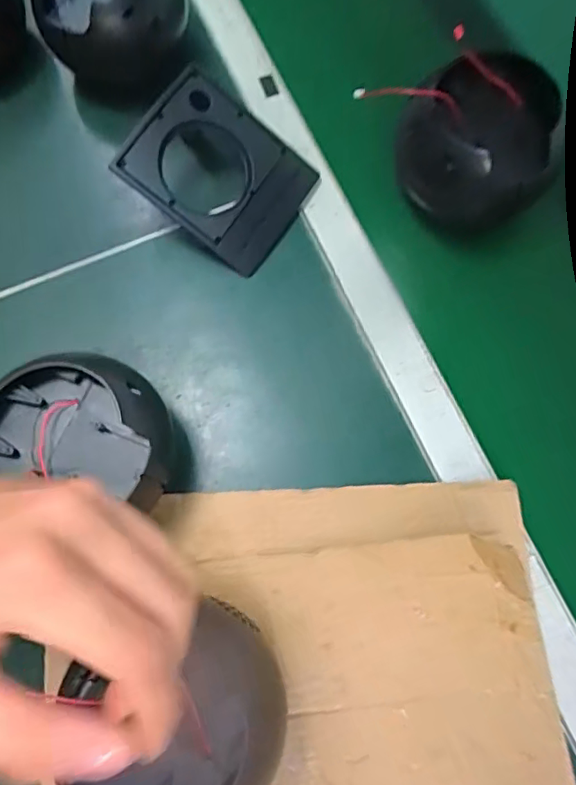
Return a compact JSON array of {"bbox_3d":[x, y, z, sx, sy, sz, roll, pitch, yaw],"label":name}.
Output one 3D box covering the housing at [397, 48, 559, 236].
[{"bbox_3d":[0.146,-0.194,0.439,0.111,0.104,0.083,-1,73,1],"label":"housing"}]

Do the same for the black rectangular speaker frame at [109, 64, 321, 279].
[{"bbox_3d":[-0.057,-0.184,0.462,0.132,0.073,0.113,29,76,9],"label":"black rectangular speaker frame"}]

